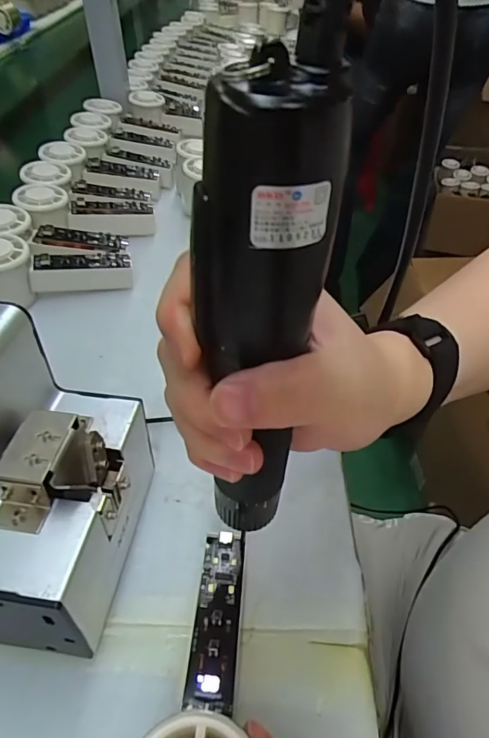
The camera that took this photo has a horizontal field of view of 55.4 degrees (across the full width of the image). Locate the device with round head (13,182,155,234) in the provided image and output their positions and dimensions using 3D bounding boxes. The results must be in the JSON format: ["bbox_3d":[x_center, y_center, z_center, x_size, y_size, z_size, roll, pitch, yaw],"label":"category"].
[{"bbox_3d":[-0.180,-0.180,0.534,0.147,0.032,0.052,3,40,-20],"label":"device with round head"}]

